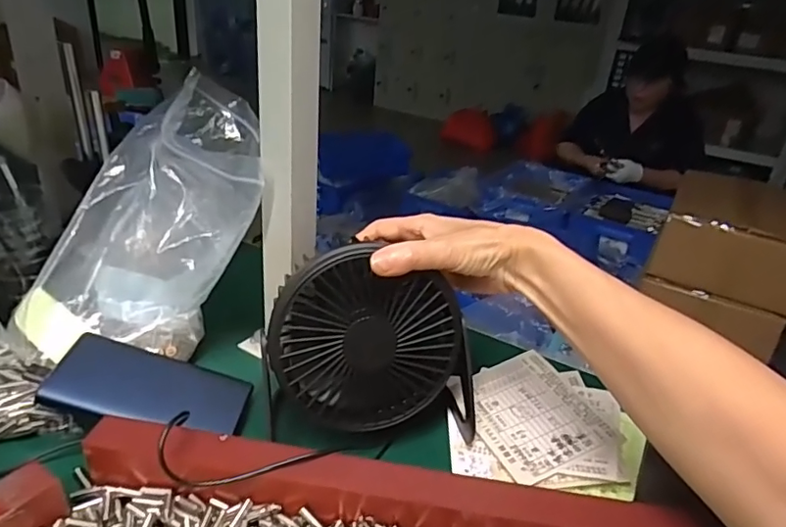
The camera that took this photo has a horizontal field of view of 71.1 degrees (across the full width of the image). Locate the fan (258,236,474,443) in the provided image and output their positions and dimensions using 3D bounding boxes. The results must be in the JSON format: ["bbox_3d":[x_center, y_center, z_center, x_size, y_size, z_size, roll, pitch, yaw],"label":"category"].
[{"bbox_3d":[-0.015,0.044,0.381,0.138,0.115,0.083,-1,32,-8],"label":"fan"}]

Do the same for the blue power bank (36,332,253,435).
[{"bbox_3d":[-0.170,0.087,0.392,0.129,0.010,0.068,15,31,-10],"label":"blue power bank"}]

